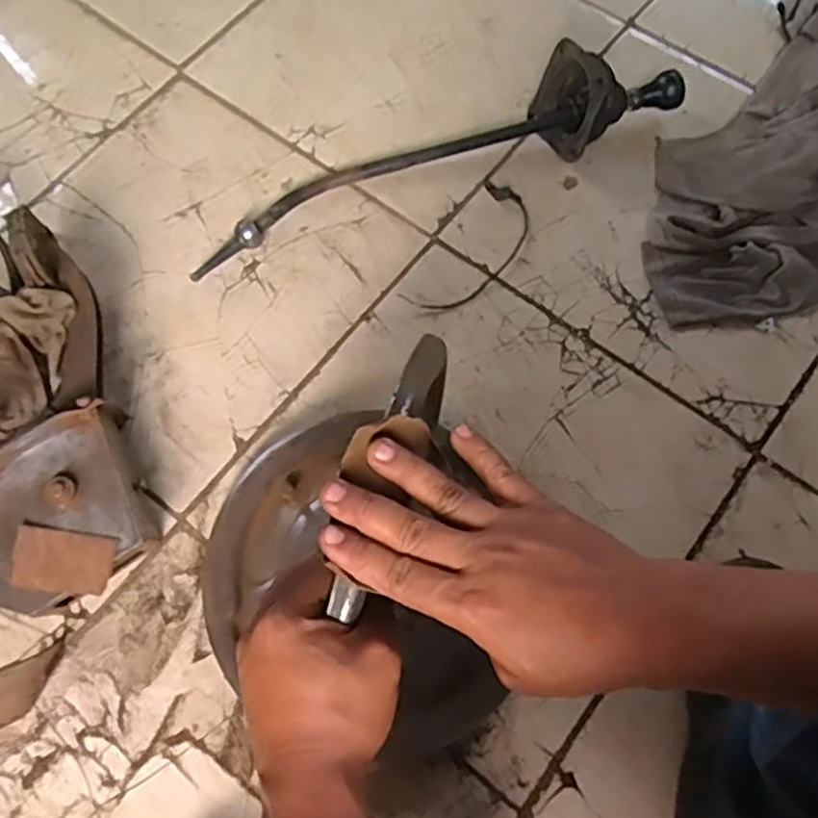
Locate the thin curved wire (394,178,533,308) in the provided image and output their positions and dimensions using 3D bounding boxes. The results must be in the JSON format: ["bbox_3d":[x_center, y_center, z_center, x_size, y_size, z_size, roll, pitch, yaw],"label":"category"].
[{"bbox_3d":[0.074,-0.177,0.805,0.075,0.019,0.185,35,74,10],"label":"thin curved wire"}]

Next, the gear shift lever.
[{"bbox_3d":[0.033,-0.283,0.803,0.593,0.096,0.118,-24,74,-7],"label":"gear shift lever"}]

